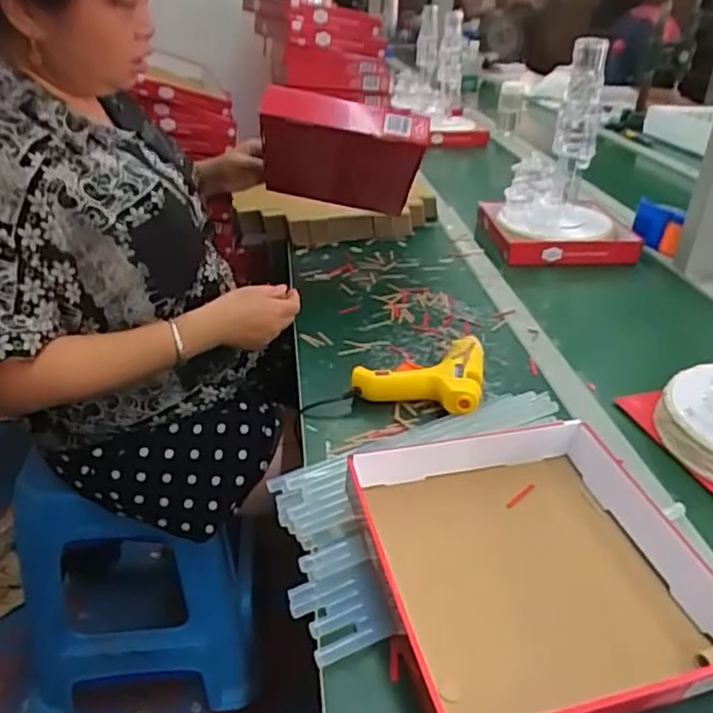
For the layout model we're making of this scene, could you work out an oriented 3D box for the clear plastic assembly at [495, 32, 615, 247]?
[{"bbox_3d":[0.368,-0.354,1.117,0.191,0.321,0.174,12,32,19],"label":"clear plastic assembly"}]

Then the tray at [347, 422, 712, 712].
[{"bbox_3d":[0.139,0.158,0.496,0.251,0.054,0.240,-8,32,-15],"label":"tray"}]

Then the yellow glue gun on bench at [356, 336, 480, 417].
[{"bbox_3d":[0.084,0.012,0.757,0.142,0.037,0.148,11,32,17],"label":"yellow glue gun on bench"}]

